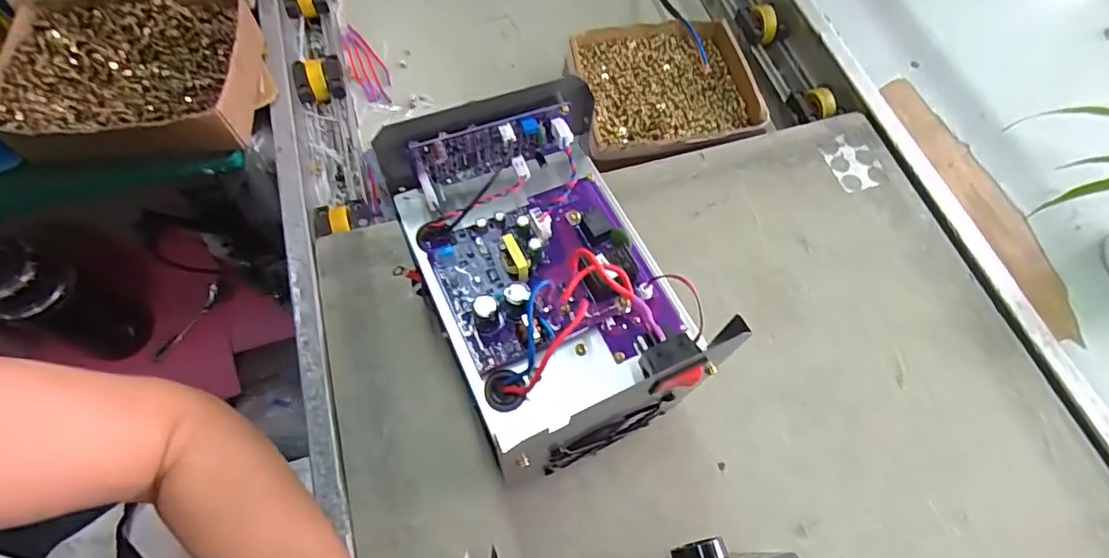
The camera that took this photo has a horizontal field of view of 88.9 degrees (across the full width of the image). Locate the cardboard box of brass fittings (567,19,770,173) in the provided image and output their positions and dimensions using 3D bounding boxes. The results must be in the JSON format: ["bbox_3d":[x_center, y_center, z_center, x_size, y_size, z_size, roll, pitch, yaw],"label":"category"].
[{"bbox_3d":[0.137,-0.225,0.681,0.218,0.045,0.203,-4,63,-4],"label":"cardboard box of brass fittings"}]

